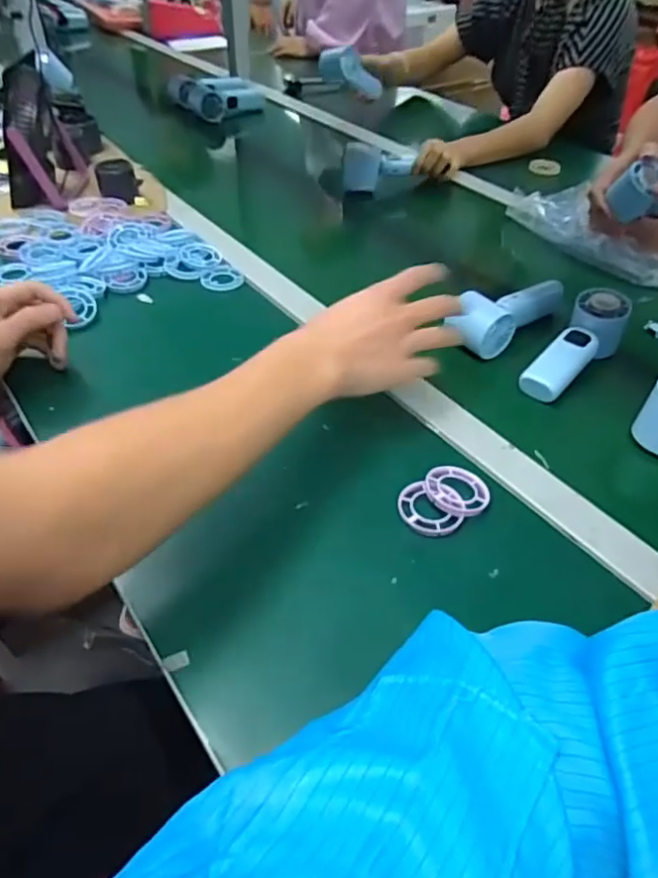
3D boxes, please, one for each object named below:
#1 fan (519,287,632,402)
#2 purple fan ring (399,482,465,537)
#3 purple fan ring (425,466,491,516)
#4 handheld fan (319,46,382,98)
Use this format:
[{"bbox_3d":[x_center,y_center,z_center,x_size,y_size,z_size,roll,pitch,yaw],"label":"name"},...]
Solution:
[{"bbox_3d":[0.251,-0.094,0.607,0.054,0.059,0.148,28,51,25],"label":"fan"},{"bbox_3d":[0.081,0.055,0.475,0.048,0.008,0.047,1,45,-1],"label":"purple fan ring"},{"bbox_3d":[0.104,0.042,0.487,0.052,0.010,0.047,5,45,4],"label":"purple fan ring"},{"bbox_3d":[0.050,-0.689,1.143,0.152,0.066,0.056,2,34,-47],"label":"handheld fan"}]

